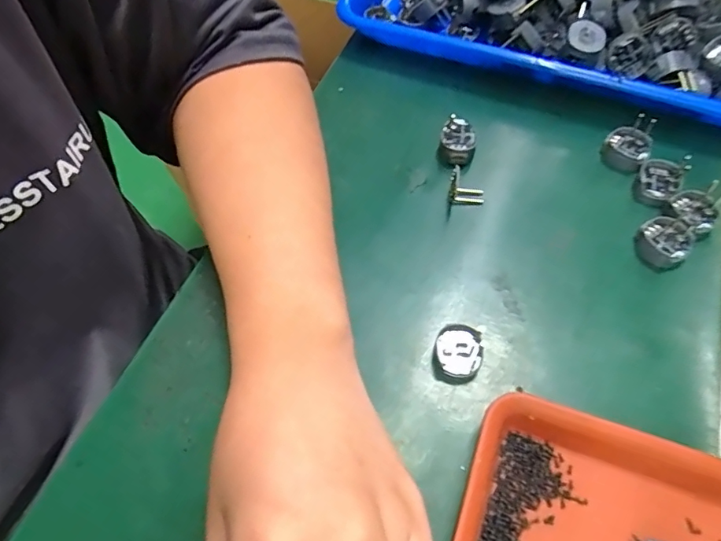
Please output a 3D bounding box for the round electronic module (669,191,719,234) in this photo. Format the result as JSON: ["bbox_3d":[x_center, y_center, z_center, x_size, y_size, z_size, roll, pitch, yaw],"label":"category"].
[{"bbox_3d":[0.202,-0.035,0.306,0.027,0.008,0.026,-1,58,2],"label":"round electronic module"}]

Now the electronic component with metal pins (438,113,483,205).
[{"bbox_3d":[0.067,-0.075,0.340,0.024,0.022,0.063,-3,58,1],"label":"electronic component with metal pins"}]

